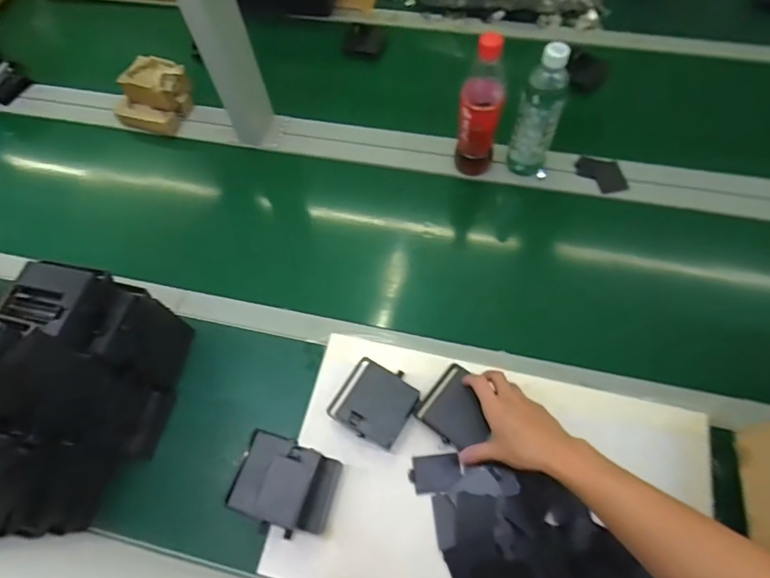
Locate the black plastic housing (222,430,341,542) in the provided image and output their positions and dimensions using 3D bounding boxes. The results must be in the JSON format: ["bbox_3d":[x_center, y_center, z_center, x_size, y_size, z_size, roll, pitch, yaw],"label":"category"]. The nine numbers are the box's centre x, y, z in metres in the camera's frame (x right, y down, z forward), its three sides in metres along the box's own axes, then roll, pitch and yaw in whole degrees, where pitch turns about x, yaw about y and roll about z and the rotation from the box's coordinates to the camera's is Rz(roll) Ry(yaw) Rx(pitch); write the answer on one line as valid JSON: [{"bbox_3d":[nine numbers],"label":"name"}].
[{"bbox_3d":[-0.119,0.240,0.560,0.108,0.080,0.100,15,66,11],"label":"black plastic housing"}]

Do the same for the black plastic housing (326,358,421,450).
[{"bbox_3d":[-0.011,0.150,0.617,0.096,0.036,0.099,31,70,17],"label":"black plastic housing"}]

